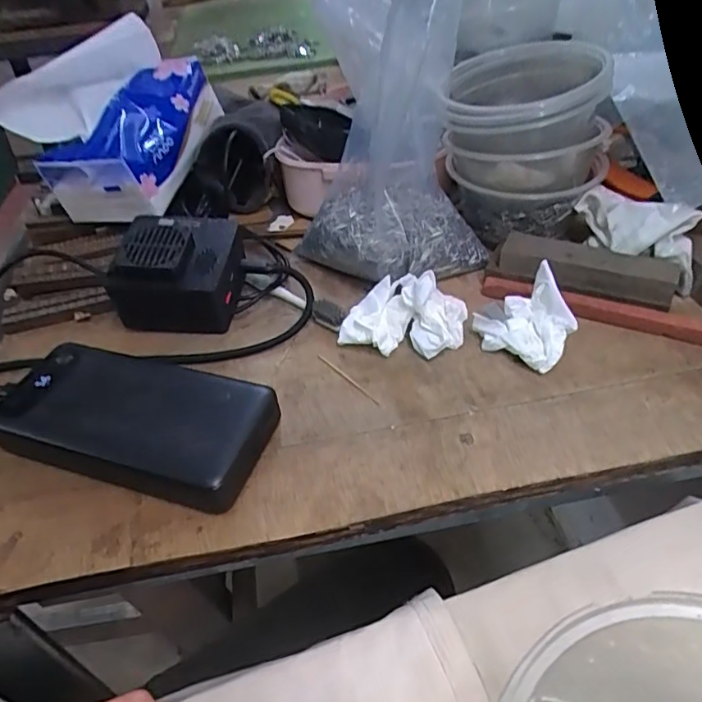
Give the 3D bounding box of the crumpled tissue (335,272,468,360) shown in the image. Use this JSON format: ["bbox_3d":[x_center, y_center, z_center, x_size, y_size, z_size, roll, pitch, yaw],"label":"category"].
[{"bbox_3d":[0.034,-0.027,0.356,0.077,0.039,0.053,8,45,15],"label":"crumpled tissue"}]

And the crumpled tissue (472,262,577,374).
[{"bbox_3d":[0.108,-0.016,0.337,0.049,0.038,0.051,-16,44,-11],"label":"crumpled tissue"}]

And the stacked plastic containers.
[{"bbox_3d":[0.125,-0.159,0.407,0.114,0.095,0.104,2,43,8],"label":"stacked plastic containers"}]

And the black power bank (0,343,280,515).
[{"bbox_3d":[-0.123,0.038,0.316,0.152,0.025,0.072,12,45,18],"label":"black power bank"}]

